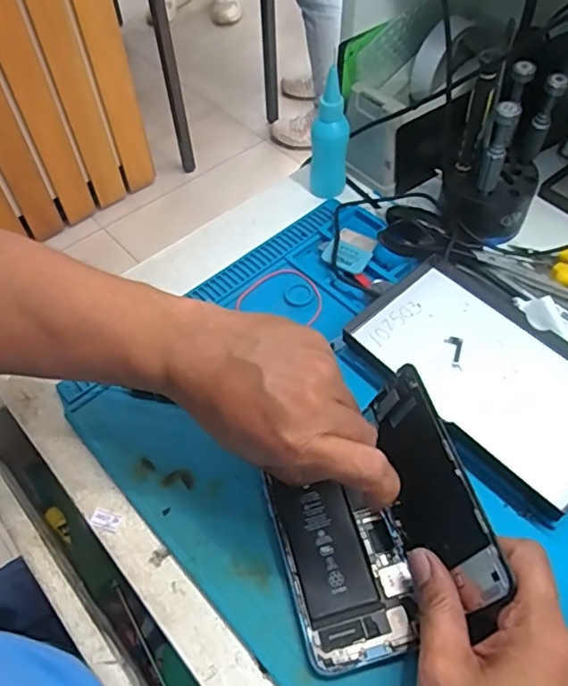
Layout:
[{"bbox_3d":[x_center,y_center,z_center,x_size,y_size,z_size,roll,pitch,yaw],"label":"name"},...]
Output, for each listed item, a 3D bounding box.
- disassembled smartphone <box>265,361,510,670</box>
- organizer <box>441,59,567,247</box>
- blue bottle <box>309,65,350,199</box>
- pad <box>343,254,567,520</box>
[{"bbox_3d":[0.049,0.101,0.342,0.110,0.064,0.147,-13,57,-4],"label":"disassembled smartphone"},{"bbox_3d":[0.176,-0.154,0.476,0.078,0.136,0.094,18,59,16],"label":"organizer"},{"bbox_3d":[0.041,-0.186,0.525,0.034,0.112,0.029,2,54,4],"label":"blue bottle"},{"bbox_3d":[0.152,0.021,0.423,0.118,0.022,0.192,-37,62,-18],"label":"pad"}]

